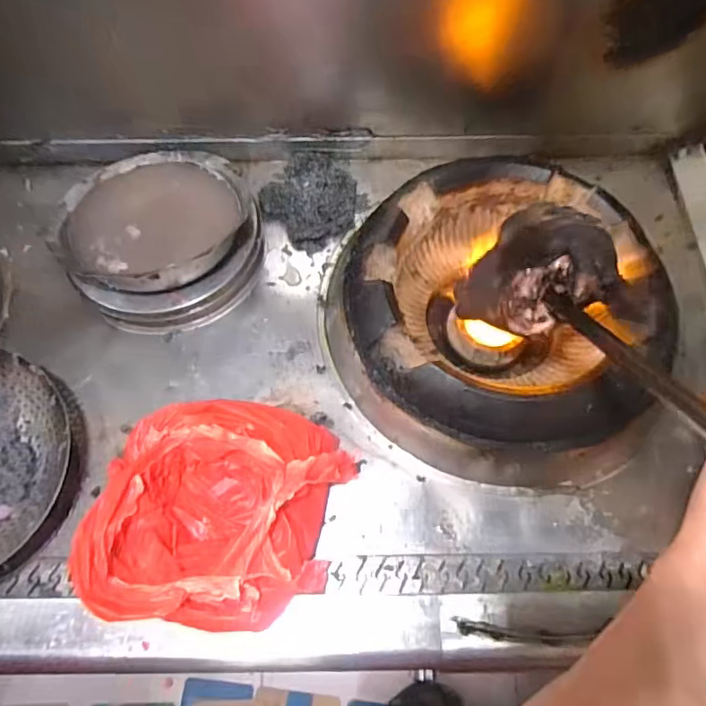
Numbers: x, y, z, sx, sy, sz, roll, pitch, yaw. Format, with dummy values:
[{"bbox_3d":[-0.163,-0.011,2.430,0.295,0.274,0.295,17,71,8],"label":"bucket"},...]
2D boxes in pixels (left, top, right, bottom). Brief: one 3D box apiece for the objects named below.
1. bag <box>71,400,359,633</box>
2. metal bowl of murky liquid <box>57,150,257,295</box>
[{"bbox_3d":[-0.157,0.186,0.666,0.303,0.115,0.270,-1,63,-1],"label":"bag"},{"bbox_3d":[-0.297,-0.211,0.829,0.272,0.062,0.255,25,64,8],"label":"metal bowl of murky liquid"}]

